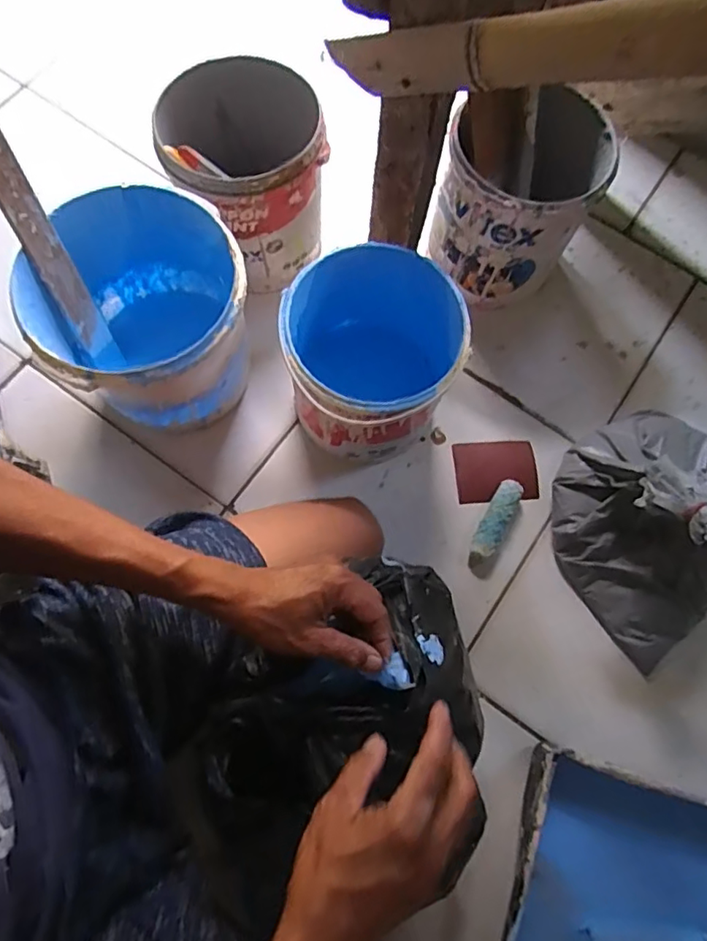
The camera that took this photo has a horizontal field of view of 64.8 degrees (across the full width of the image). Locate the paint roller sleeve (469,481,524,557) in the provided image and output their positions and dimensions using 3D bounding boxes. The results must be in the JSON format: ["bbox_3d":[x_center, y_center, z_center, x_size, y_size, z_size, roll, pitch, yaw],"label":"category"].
[{"bbox_3d":[0.172,0.057,0.665,0.032,0.028,0.097,30,76,9],"label":"paint roller sleeve"}]

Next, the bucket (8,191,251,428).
[{"bbox_3d":[-0.212,-0.156,0.608,0.205,0.184,0.196,1,75,-2],"label":"bucket"}]

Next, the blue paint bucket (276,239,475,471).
[{"bbox_3d":[0.021,-0.115,0.619,0.175,0.185,0.182,0,74,0],"label":"blue paint bucket"}]

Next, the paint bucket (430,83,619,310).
[{"bbox_3d":[0.197,-0.314,0.687,0.160,0.193,0.153,34,77,10],"label":"paint bucket"}]

